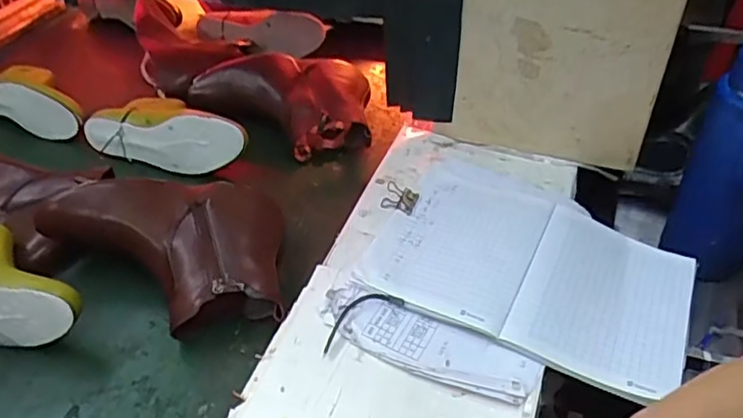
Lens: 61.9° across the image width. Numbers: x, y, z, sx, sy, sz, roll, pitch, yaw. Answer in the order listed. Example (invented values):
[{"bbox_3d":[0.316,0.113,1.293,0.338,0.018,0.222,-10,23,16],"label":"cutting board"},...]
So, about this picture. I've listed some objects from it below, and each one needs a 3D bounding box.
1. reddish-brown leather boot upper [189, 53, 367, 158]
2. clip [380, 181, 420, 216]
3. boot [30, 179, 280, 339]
[{"bbox_3d":[-0.124,-0.155,0.871,0.258,0.088,0.148,6,43,9],"label":"reddish-brown leather boot upper"},{"bbox_3d":[0.032,-0.014,0.700,0.040,0.018,0.031,20,47,24],"label":"clip"},{"bbox_3d":[-0.220,0.050,0.642,0.247,0.089,0.154,-4,43,-2],"label":"boot"}]

